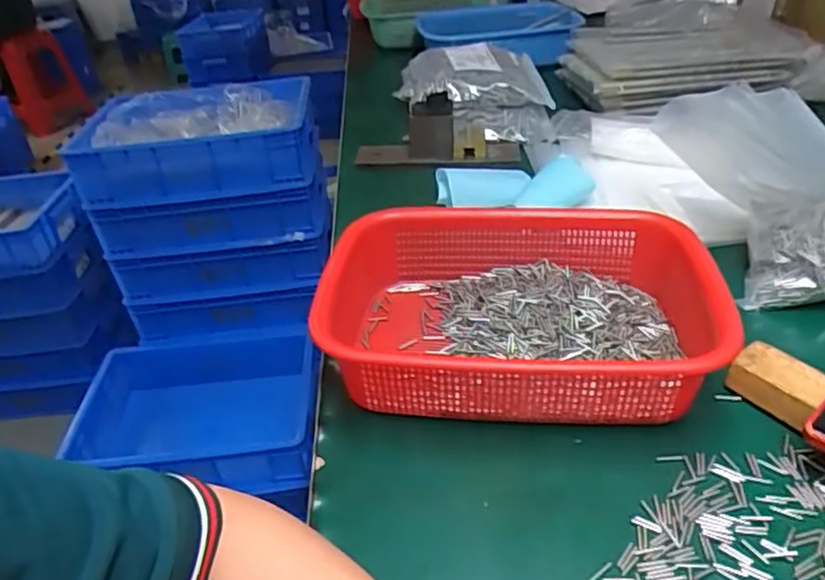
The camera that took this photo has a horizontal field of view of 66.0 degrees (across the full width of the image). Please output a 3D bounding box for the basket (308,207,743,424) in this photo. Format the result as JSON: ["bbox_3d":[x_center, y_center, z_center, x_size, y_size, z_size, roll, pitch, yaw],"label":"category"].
[{"bbox_3d":[0.082,0.013,0.501,0.295,0.075,0.210,0,36,9],"label":"basket"}]

